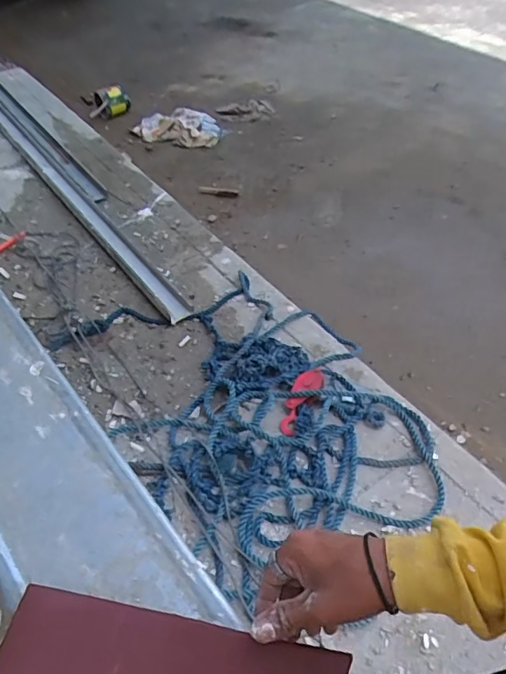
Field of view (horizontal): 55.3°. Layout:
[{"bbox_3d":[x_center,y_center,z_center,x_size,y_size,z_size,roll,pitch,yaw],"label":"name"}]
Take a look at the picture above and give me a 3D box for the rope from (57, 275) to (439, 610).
[{"bbox_3d":[-0.035,0.176,1.582,0.893,0.100,1.214,-26,54,-22],"label":"rope"}]

